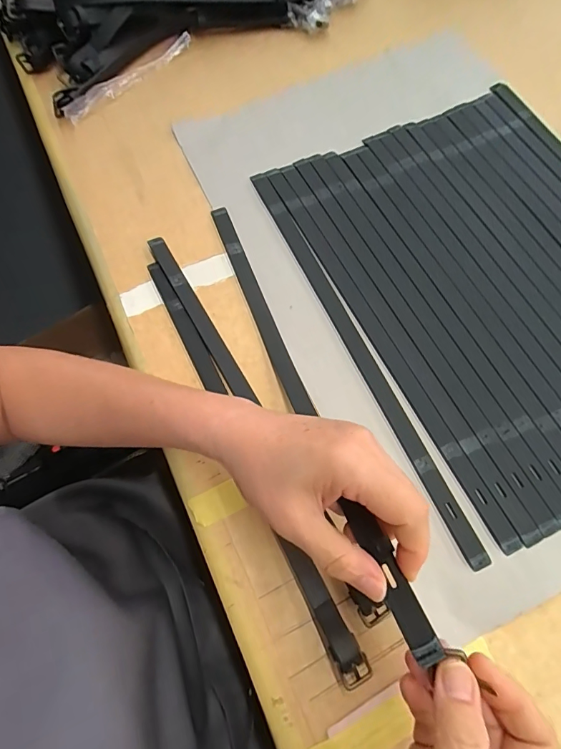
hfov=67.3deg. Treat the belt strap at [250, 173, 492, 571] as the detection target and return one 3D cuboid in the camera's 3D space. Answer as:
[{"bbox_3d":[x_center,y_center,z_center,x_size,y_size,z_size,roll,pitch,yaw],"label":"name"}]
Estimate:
[{"bbox_3d":[0.061,-0.036,0.376,0.018,0.005,0.398,-23,69,-7],"label":"belt strap"}]

